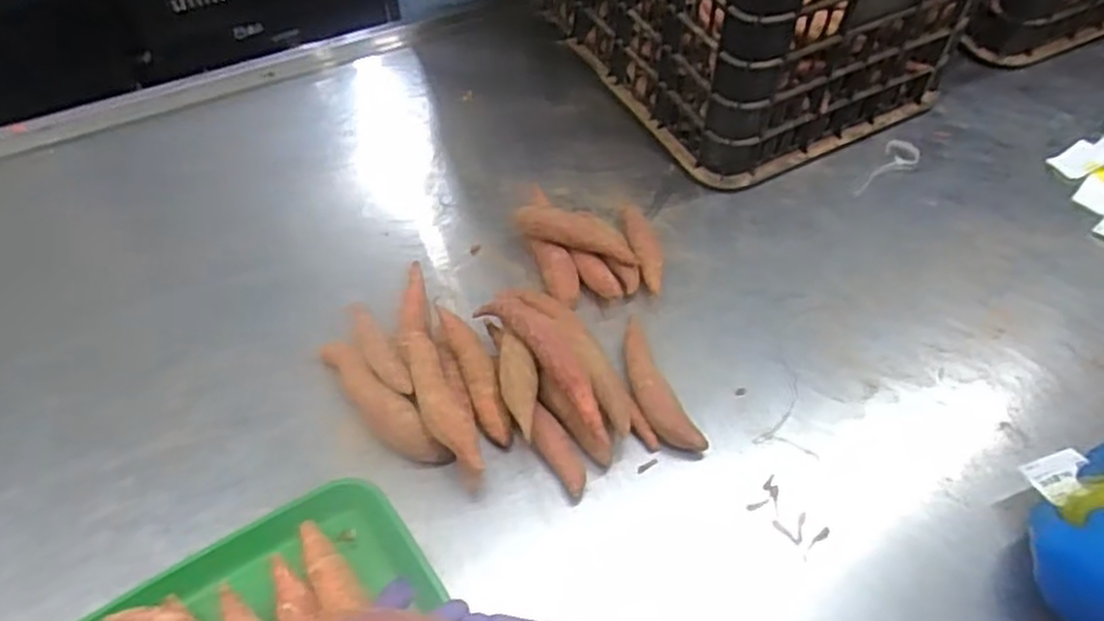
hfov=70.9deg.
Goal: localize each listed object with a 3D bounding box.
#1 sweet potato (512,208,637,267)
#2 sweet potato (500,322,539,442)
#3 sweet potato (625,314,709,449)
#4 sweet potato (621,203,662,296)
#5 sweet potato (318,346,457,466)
[{"bbox_3d":[0.024,-0.078,0.804,0.130,0.037,0.029,16,53,12],"label":"sweet potato"},{"bbox_3d":[-0.029,0.064,0.682,0.032,0.038,0.106,-3,51,-3],"label":"sweet potato"},{"bbox_3d":[0.091,0.065,0.704,0.037,0.034,0.149,-16,52,-12],"label":"sweet potato"},{"bbox_3d":[0.096,-0.075,0.834,0.030,0.026,0.147,-8,51,-5],"label":"sweet potato"},{"bbox_3d":[-0.158,0.083,0.699,0.035,0.041,0.178,-35,58,-24],"label":"sweet potato"}]

